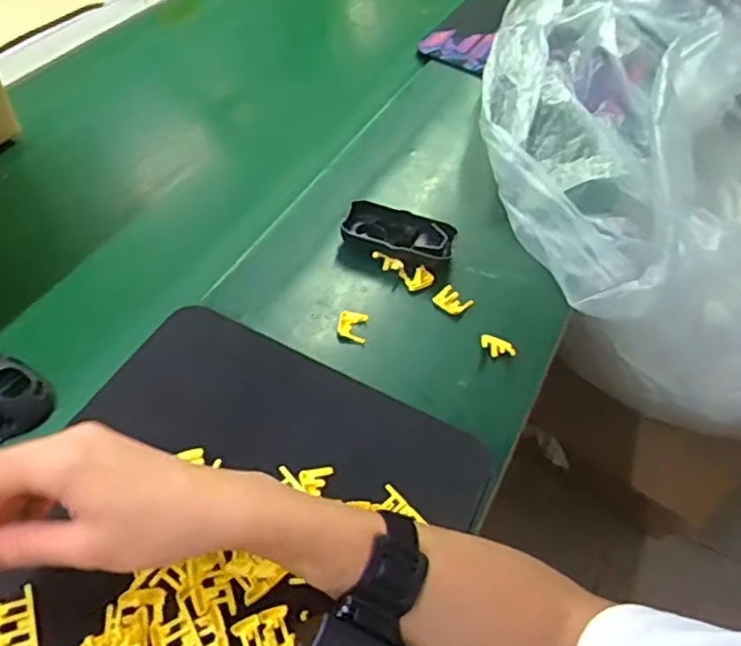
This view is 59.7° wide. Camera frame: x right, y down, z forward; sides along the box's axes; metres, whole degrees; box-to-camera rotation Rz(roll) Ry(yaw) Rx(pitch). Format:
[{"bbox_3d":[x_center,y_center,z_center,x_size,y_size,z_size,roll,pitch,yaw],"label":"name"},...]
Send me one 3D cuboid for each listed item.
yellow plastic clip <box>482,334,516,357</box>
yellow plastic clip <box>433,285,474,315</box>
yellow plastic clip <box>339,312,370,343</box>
[{"bbox_3d":[0.115,0.022,0.584,0.033,0.012,0.015,21,51,11],"label":"yellow plastic clip"},{"bbox_3d":[0.078,-0.021,0.608,0.035,0.018,0.015,36,56,23],"label":"yellow plastic clip"},{"bbox_3d":[-0.016,0.003,0.577,0.025,0.013,0.026,7,50,0],"label":"yellow plastic clip"}]

